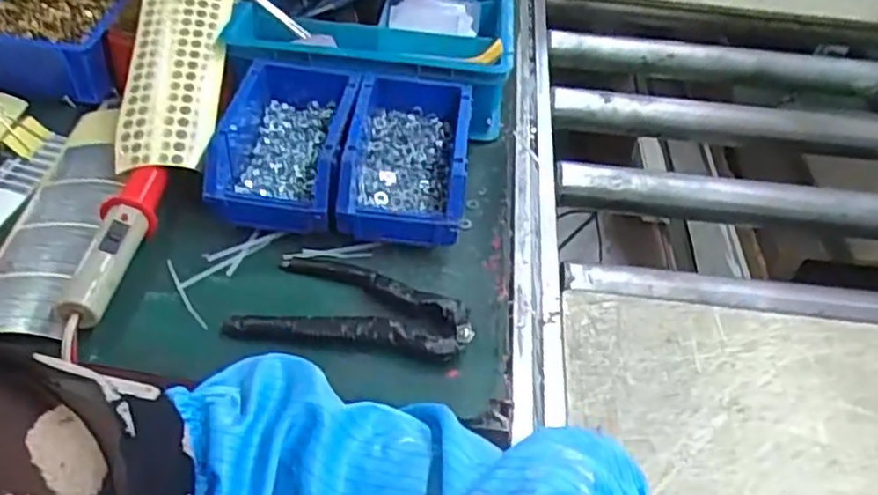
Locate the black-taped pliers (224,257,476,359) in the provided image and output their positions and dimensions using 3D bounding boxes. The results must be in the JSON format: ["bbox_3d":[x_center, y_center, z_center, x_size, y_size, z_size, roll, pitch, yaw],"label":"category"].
[{"bbox_3d":[-0.063,0.042,0.524,0.173,0.023,0.084,8,45,1],"label":"black-taped pliers"}]

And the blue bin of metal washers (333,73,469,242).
[{"bbox_3d":[-0.028,-0.083,0.608,0.101,0.059,0.159,5,45,-1],"label":"blue bin of metal washers"}]

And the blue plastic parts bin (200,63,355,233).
[{"bbox_3d":[-0.137,-0.092,0.607,0.112,0.062,0.163,5,45,-2],"label":"blue plastic parts bin"}]

